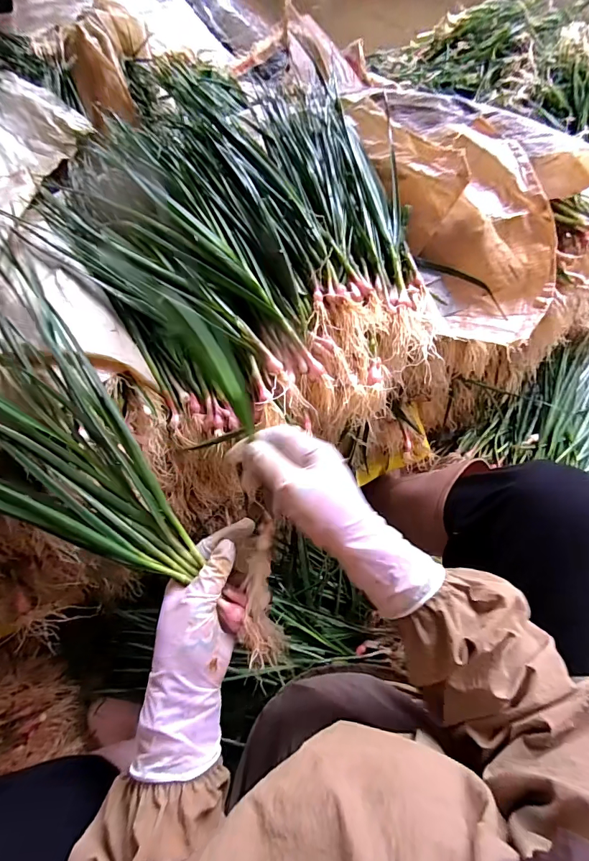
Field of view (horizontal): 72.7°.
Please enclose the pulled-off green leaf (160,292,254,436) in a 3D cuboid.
[{"bbox_3d":[-0.083,-0.072,0.383,0.025,0.044,0.163,-32,69,-17],"label":"pulled-off green leaf"}]

